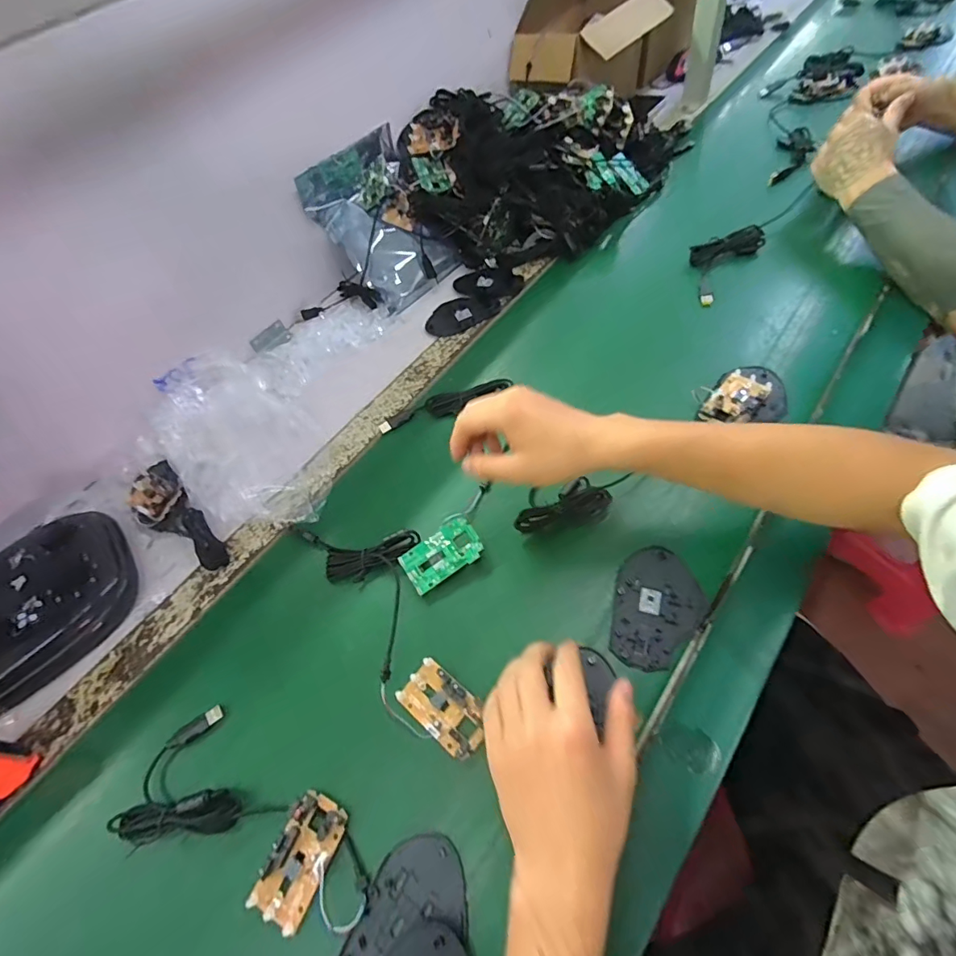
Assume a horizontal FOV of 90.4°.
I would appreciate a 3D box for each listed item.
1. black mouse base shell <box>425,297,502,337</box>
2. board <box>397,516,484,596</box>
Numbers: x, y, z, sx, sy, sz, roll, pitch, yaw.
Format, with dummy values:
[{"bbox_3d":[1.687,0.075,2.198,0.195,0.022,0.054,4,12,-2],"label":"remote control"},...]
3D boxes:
[{"bbox_3d":[-0.025,-0.237,0.677,0.104,0.010,0.068,-21,58,-12],"label":"black mouse base shell"},{"bbox_3d":[-0.035,0.074,0.463,0.076,0.006,0.045,-33,69,-6],"label":"board"}]

